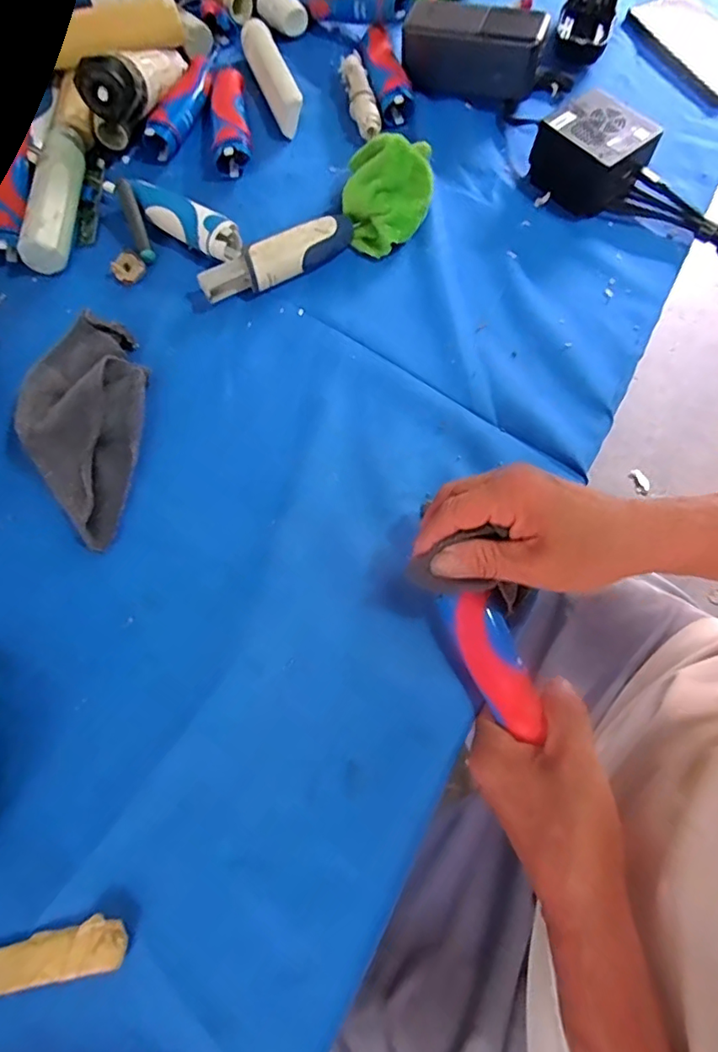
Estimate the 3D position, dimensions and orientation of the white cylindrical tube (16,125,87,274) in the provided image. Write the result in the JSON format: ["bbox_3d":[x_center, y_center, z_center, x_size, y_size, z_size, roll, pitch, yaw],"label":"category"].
[{"bbox_3d":[-0.260,-0.286,0.445,0.034,0.027,0.141,0,71,-2],"label":"white cylindrical tube"}]

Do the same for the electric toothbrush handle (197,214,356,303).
[{"bbox_3d":[-0.063,-0.217,0.427,0.133,0.025,0.028,-27,74,-11],"label":"electric toothbrush handle"}]

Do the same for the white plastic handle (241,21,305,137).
[{"bbox_3d":[-0.087,-0.440,0.505,0.026,0.030,0.145,-18,73,-8],"label":"white plastic handle"}]

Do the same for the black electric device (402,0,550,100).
[{"bbox_3d":[0.108,-0.452,0.498,0.130,0.055,0.060,15,72,4],"label":"black electric device"}]

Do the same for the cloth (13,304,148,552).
[{"bbox_3d":[-0.204,-0.077,0.377,0.085,0.025,0.174,3,71,-1],"label":"cloth"}]

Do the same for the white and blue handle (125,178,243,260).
[{"bbox_3d":[-0.147,-0.260,0.441,0.105,0.023,0.031,34,73,9],"label":"white and blue handle"}]

